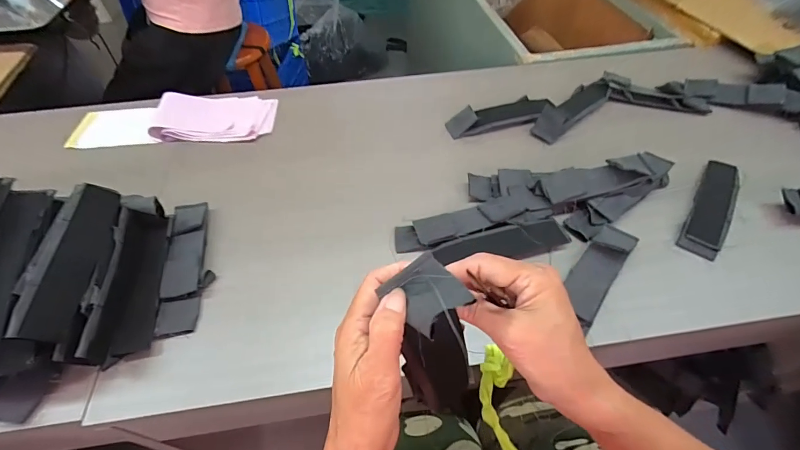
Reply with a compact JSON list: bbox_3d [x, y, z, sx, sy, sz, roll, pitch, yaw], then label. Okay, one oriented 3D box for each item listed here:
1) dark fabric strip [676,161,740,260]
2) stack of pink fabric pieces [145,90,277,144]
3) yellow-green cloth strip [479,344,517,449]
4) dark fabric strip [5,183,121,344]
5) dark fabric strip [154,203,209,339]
[{"bbox_3d":[0.454,-0.030,0.548,0.048,0.014,0.195,29,57,22],"label":"dark fabric strip"},{"bbox_3d":[-0.339,-0.202,0.699,0.206,0.029,0.121,-3,51,-2],"label":"stack of pink fabric pieces"},{"bbox_3d":[0.085,0.158,0.322,0.030,0.013,0.105,-6,76,-4],"label":"yellow-green cloth strip"},{"bbox_3d":[-0.364,0.035,0.421,0.017,0.057,0.181,-29,47,36],"label":"dark fabric strip"},{"bbox_3d":[-0.281,0.049,0.496,0.045,0.025,0.191,-9,52,-6],"label":"dark fabric strip"}]

